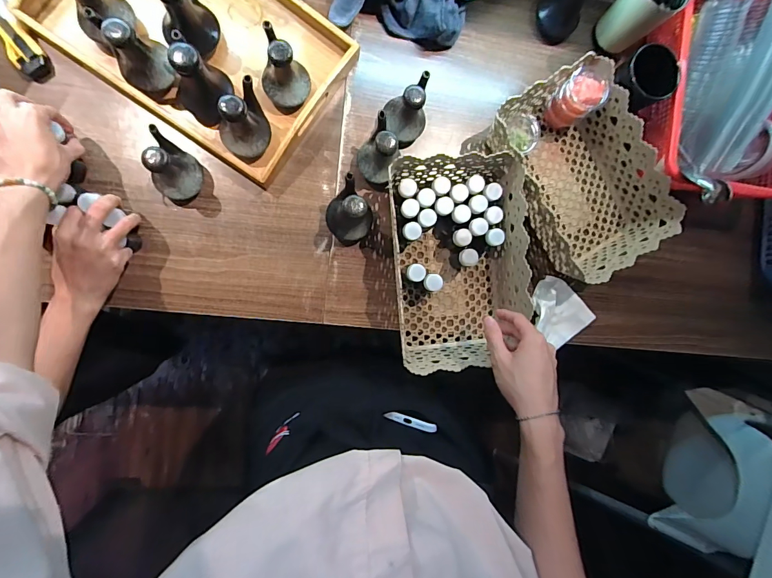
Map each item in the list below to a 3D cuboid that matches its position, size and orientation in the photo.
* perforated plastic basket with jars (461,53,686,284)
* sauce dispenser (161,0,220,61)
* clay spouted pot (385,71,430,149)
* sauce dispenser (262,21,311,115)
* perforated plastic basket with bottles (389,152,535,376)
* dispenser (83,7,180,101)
[{"bbox_3d":[0.295,-0.174,0.601,0.199,0.089,0.295,-31,95,-7],"label":"perforated plastic basket with jars"},{"bbox_3d":[-0.263,-0.362,0.503,0.063,0.104,0.073,26,87,-9],"label":"sauce dispenser"},{"bbox_3d":[0.035,-0.265,0.557,0.059,0.090,0.077,18,88,-9],"label":"clay spouted pot"},{"bbox_3d":[-0.140,-0.302,0.524,0.067,0.095,0.083,-11,93,-9],"label":"sauce dispenser"},{"bbox_3d":[0.104,-0.040,0.570,0.187,0.087,0.292,-7,92,-9],"label":"perforated plastic basket with bottles"},{"bbox_3d":[-0.322,-0.305,0.491,0.066,0.088,0.080,-41,97,-6],"label":"dispenser"}]

